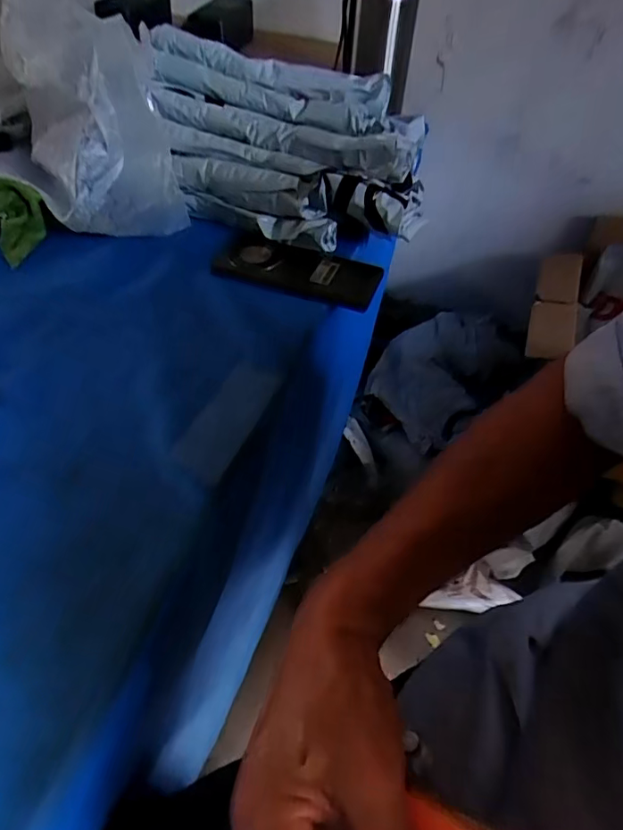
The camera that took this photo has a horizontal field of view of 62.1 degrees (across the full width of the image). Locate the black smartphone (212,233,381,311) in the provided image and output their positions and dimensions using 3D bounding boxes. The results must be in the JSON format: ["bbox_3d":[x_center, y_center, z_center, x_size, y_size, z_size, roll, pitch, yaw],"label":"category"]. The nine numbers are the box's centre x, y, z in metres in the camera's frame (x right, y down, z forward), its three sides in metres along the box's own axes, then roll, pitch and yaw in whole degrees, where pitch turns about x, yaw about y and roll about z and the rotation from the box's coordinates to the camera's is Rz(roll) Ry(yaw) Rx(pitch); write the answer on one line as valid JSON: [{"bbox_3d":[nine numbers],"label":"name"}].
[{"bbox_3d":[-0.014,-0.150,0.521,0.164,0.008,0.080,19,51,11],"label":"black smartphone"}]

